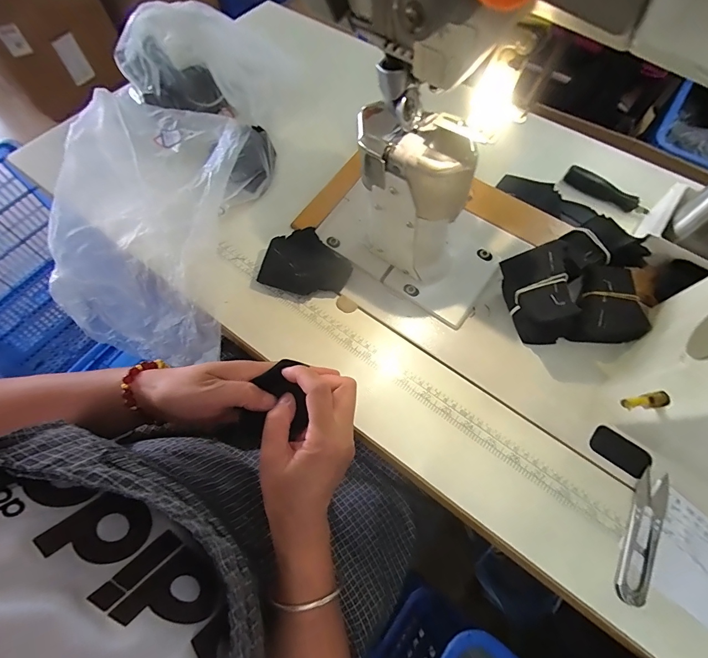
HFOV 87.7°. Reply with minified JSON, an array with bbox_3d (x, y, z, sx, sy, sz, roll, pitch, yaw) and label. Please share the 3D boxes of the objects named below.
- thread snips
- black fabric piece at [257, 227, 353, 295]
[{"bbox_3d":[0.253,0.178,0.320,0.025,0.008,0.115,28,67,13],"label":"thread snips"},{"bbox_3d":[-0.058,-0.069,0.427,0.089,0.029,0.090,0,64,0],"label":"black fabric piece"}]

